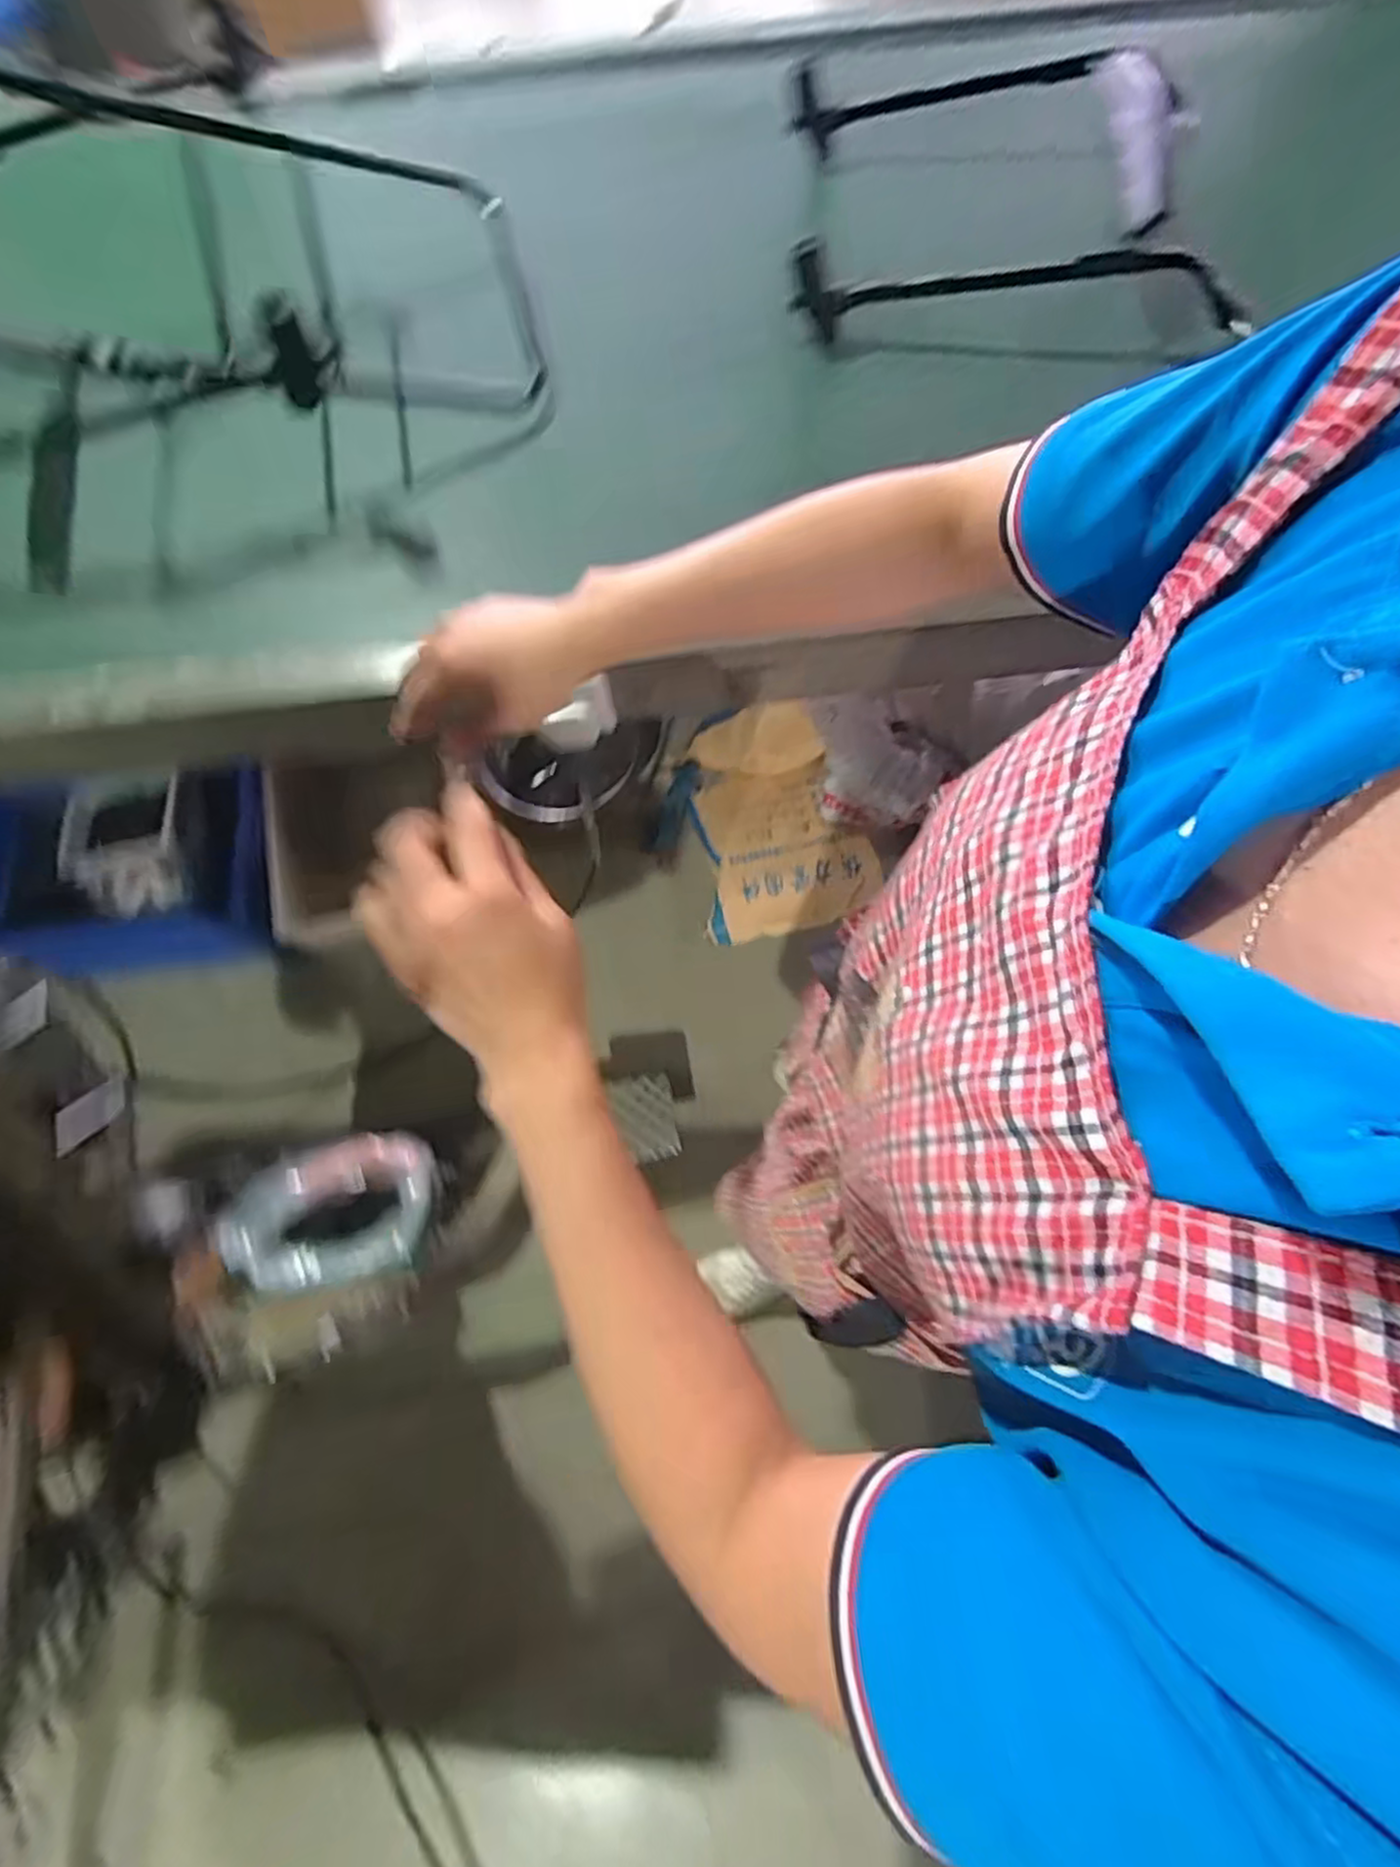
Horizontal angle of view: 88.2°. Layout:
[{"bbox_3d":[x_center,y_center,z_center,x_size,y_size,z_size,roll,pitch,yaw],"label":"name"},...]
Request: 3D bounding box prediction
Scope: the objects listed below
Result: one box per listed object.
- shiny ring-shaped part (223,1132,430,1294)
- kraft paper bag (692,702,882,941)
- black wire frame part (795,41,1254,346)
[{"bbox_3d":[-0.329,0.248,0.647,0.186,0.043,0.116,-10,72,-1],"label":"shiny ring-shaped part"},{"bbox_3d":[0.155,-0.260,1.473,0.350,0.138,0.489,-12,72,-1],"label":"kraft paper bag"},{"bbox_3d":[0.366,-0.915,0.873,0.500,0.092,0.423,2,72,3],"label":"black wire frame part"}]

